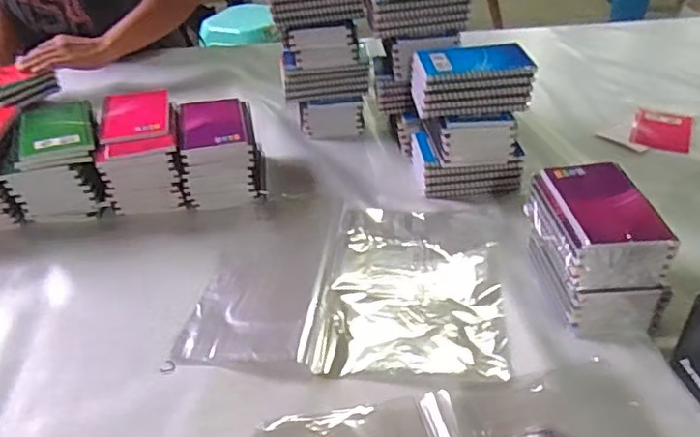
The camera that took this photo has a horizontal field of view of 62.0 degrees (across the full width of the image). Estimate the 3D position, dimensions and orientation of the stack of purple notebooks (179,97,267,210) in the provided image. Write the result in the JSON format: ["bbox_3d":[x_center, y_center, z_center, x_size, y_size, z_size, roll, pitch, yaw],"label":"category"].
[{"bbox_3d":[-0.170,-0.092,0.786,0.097,0.101,0.118,-7,37,-5],"label":"stack of purple notebooks"}]

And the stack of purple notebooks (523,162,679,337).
[{"bbox_3d":[0.244,0.031,0.586,0.094,0.115,0.139,-5,37,-3],"label":"stack of purple notebooks"}]

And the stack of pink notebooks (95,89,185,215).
[{"bbox_3d":[-0.274,-0.091,0.780,0.097,0.104,0.150,-9,38,-9],"label":"stack of pink notebooks"}]

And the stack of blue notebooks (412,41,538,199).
[{"bbox_3d":[0.147,-0.127,0.748,0.137,0.169,0.122,-4,37,-2],"label":"stack of blue notebooks"}]

